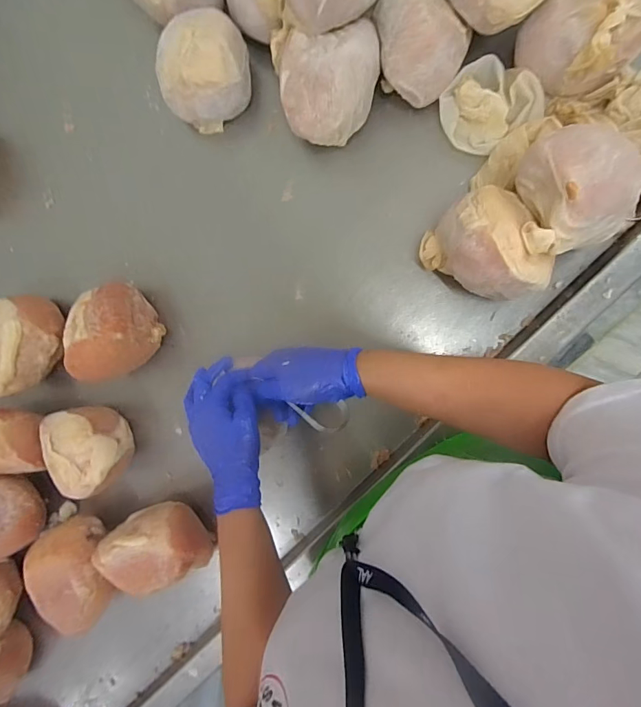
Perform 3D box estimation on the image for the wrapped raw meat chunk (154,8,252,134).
[{"bbox_3d":[-0.155,-0.378,0.556,0.119,0.085,0.113,-17,89,9],"label":"wrapped raw meat chunk"}]

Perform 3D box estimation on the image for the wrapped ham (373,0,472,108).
[{"bbox_3d":[0.115,-0.382,0.497,0.101,0.075,0.129,-29,87,9],"label":"wrapped ham"}]

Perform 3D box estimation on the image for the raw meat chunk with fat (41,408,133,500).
[{"bbox_3d":[-0.332,0.135,0.592,0.090,0.077,0.123,-30,87,9],"label":"raw meat chunk with fat"}]

